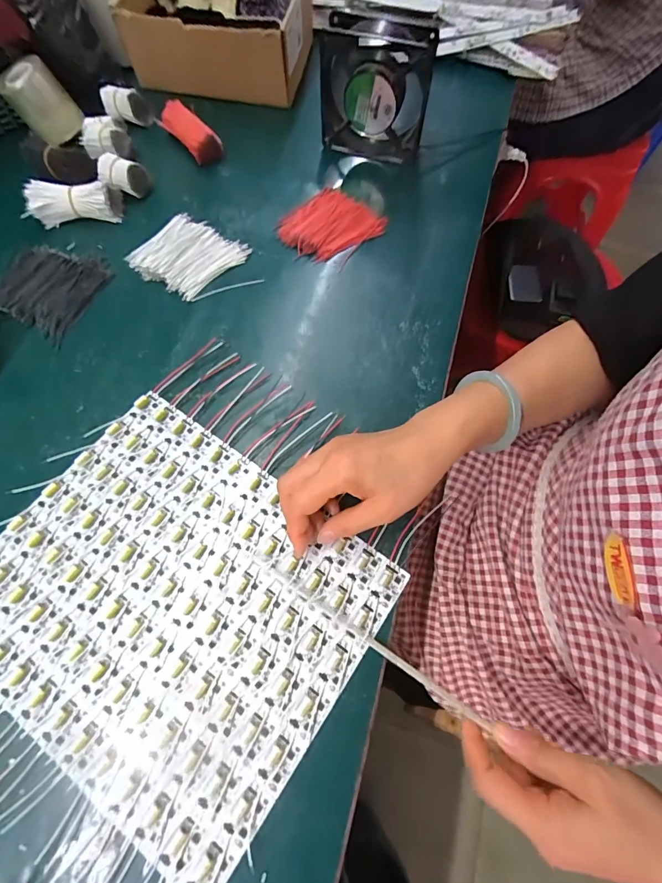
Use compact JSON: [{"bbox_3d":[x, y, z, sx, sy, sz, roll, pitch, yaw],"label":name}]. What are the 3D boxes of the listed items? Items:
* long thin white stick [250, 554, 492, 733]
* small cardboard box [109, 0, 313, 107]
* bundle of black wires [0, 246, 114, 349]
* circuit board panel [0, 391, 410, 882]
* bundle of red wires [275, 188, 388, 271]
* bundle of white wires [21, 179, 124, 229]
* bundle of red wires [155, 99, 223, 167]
[{"bbox_3d":[0.023,0.147,0.307,0.204,0.011,0.010,31,71,12],"label":"long thin white stick"},{"bbox_3d":[-0.149,-0.554,0.537,0.223,0.085,0.185,6,68,2],"label":"small cardboard box"},{"bbox_3d":[-0.301,-0.165,0.430,0.099,0.015,0.103,20,69,8],"label":"bundle of black wires"},{"bbox_3d":[-0.124,0.120,0.316,0.285,0.007,0.238,34,71,13],"label":"circuit board panel"},{"bbox_3d":[0.001,-0.248,0.464,0.091,0.013,0.096,40,73,14],"label":"bundle of red wires"},{"bbox_3d":[-0.291,-0.271,0.458,0.097,0.034,0.034,-9,68,-4],"label":"bundle of white wires"},{"bbox_3d":[-0.175,-0.384,0.505,0.033,0.029,0.089,-42,74,-16],"label":"bundle of red wires"}]

